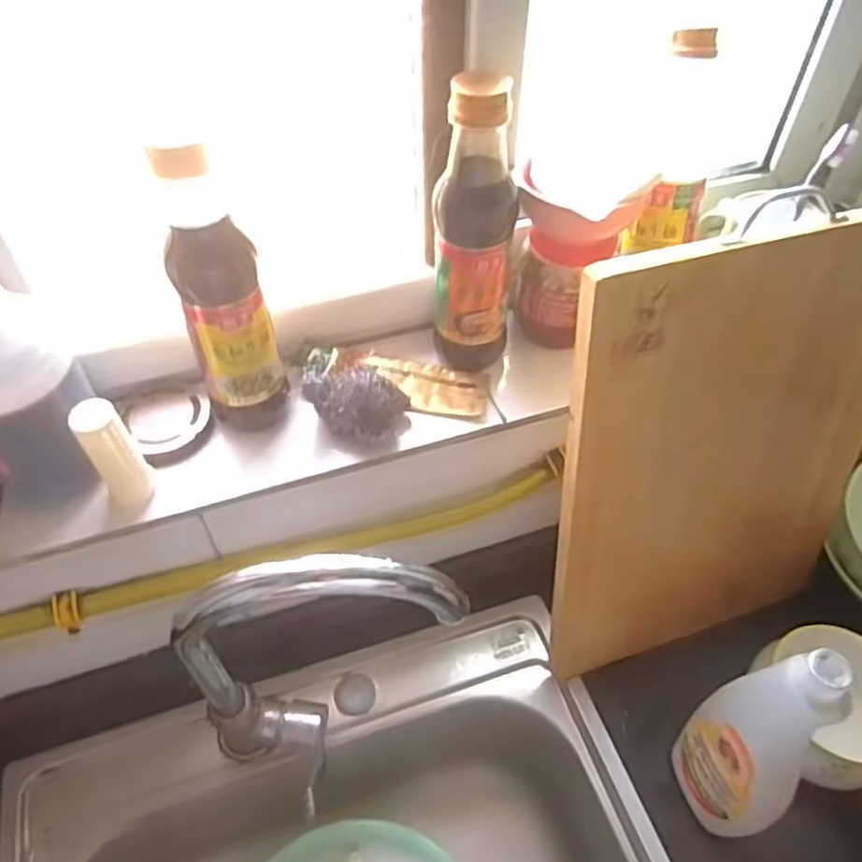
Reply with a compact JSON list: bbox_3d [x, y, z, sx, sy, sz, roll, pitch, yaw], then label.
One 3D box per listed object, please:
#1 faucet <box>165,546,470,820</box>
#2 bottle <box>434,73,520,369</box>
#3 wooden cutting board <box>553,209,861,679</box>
[{"bbox_3d":[-0.080,0.198,0.507,0.198,0.257,0.093,2,50,1],"label":"faucet"},{"bbox_3d":[0.037,-0.155,0.544,0.060,0.233,0.069,8,50,6],"label":"bottle"},{"bbox_3d":[0.253,0.034,0.590,0.302,0.429,0.017,-15,39,-14],"label":"wooden cutting board"}]

